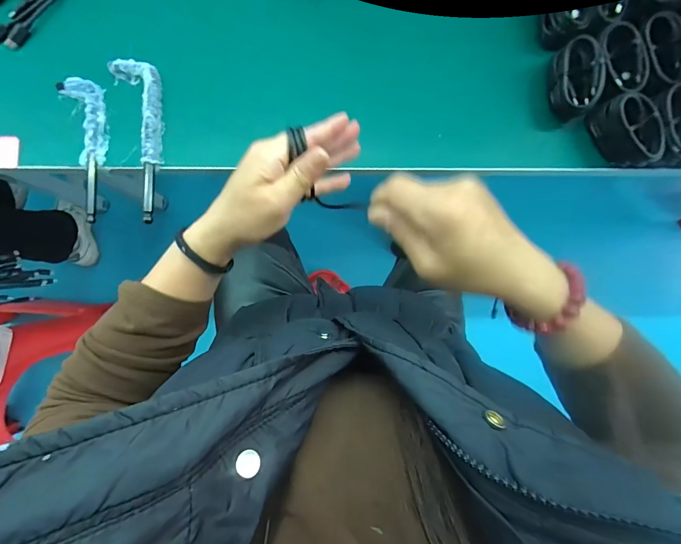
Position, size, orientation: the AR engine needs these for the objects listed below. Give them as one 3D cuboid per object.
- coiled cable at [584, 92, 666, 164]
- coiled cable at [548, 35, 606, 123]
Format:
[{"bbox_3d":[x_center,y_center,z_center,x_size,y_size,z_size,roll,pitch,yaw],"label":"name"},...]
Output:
[{"bbox_3d":[0.299,-0.146,0.356,0.034,0.044,0.073,-29,87,-2],"label":"coiled cable"},{"bbox_3d":[0.243,-0.200,0.358,0.033,0.049,0.068,-16,87,-1],"label":"coiled cable"}]

